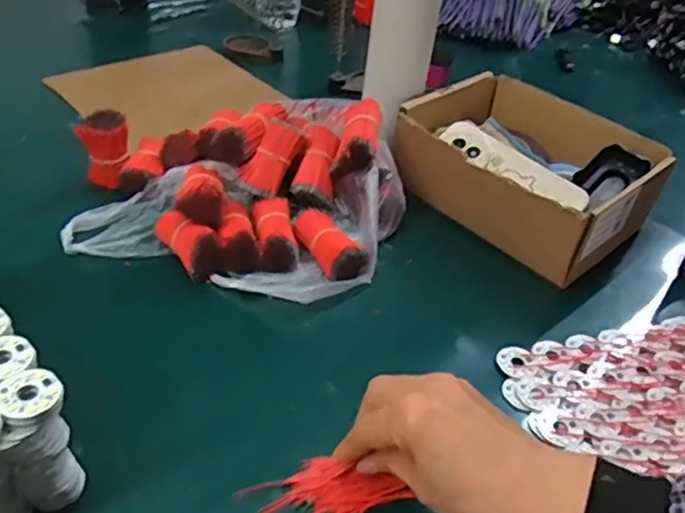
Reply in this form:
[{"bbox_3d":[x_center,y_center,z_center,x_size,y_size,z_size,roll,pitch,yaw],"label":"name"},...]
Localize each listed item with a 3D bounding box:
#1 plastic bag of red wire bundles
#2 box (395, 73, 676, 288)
[{"bbox_3d":[-0.091,-0.073,0.604,0.291,0.096,0.224,10,36,5],"label":"plastic bag of red wire bundles"},{"bbox_3d":[0.178,-0.083,0.656,0.176,0.096,0.221,-26,47,-36],"label":"box"}]

